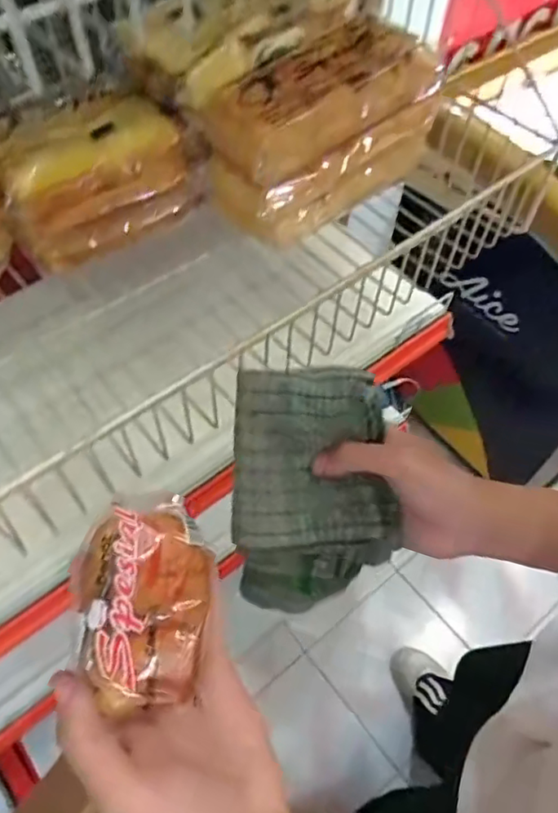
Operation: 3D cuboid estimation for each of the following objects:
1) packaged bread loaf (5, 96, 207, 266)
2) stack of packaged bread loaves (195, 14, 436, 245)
[{"bbox_3d":[-0.159,-0.212,0.555,0.189,0.099,0.062,-33,65,-19],"label":"packaged bread loaf"},{"bbox_3d":[0.033,-0.290,0.586,0.232,0.129,0.141,-35,65,-20],"label":"stack of packaged bread loaves"}]

